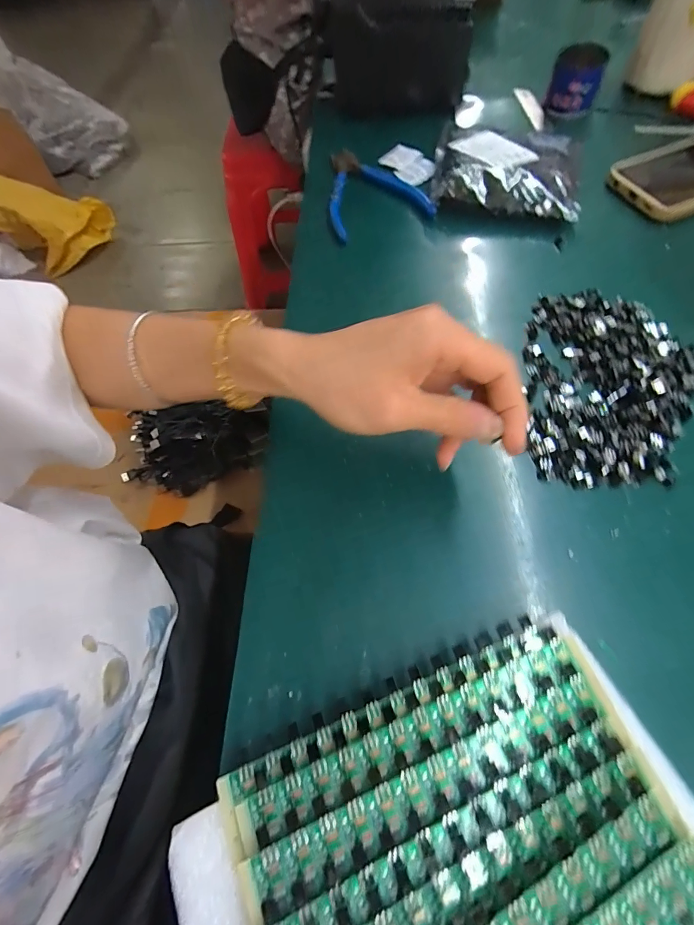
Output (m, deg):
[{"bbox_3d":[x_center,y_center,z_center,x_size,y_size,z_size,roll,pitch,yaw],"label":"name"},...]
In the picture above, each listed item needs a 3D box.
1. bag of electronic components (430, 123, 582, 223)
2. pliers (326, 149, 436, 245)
[{"bbox_3d":[0.156,-0.288,0.392,0.138,0.026,0.144,11,63,11],"label":"bag of electronic components"},{"bbox_3d":[0.015,-0.279,0.422,0.095,0.027,0.147,-18,59,-6],"label":"pliers"}]

